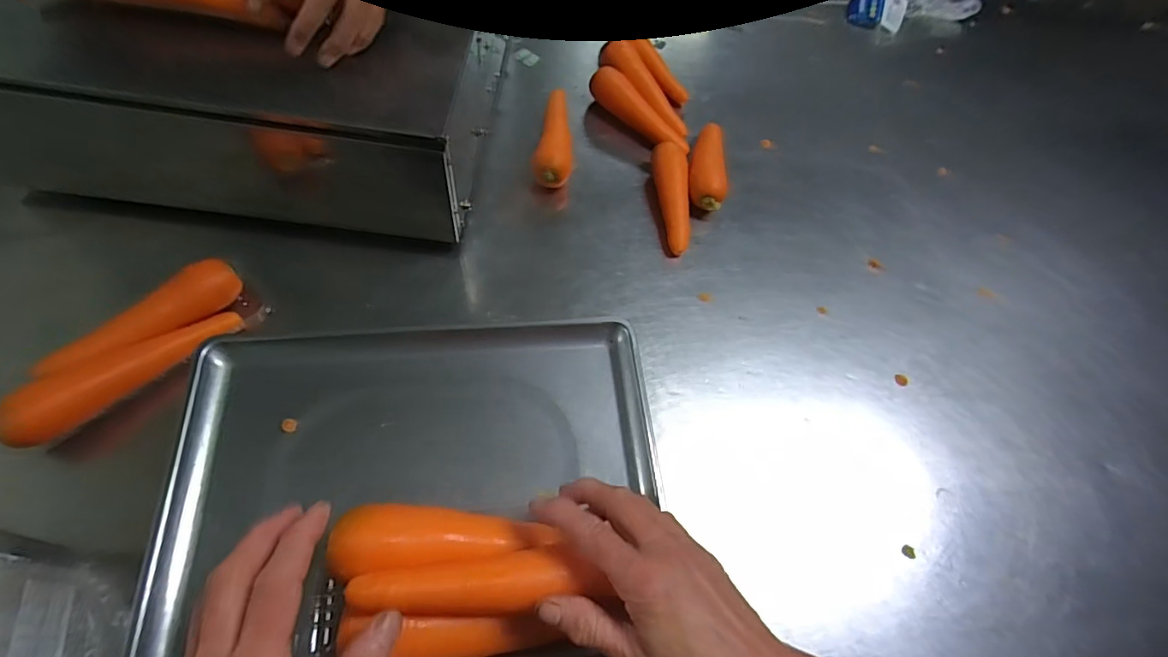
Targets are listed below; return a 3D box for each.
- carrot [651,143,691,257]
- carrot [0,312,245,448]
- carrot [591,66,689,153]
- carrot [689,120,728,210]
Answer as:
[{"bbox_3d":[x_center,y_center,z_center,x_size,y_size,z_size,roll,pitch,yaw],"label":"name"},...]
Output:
[{"bbox_3d":[0.108,-0.163,0.645,0.042,0.040,0.154,-2,63,-3],"label":"carrot"},{"bbox_3d":[-0.413,0.036,0.479,0.033,0.039,0.187,38,52,17],"label":"carrot"},{"bbox_3d":[0.074,-0.285,0.704,0.040,0.044,0.168,-39,71,-19],"label":"carrot"},{"bbox_3d":[0.161,-0.210,0.672,0.050,0.040,0.143,12,63,3],"label":"carrot"}]

